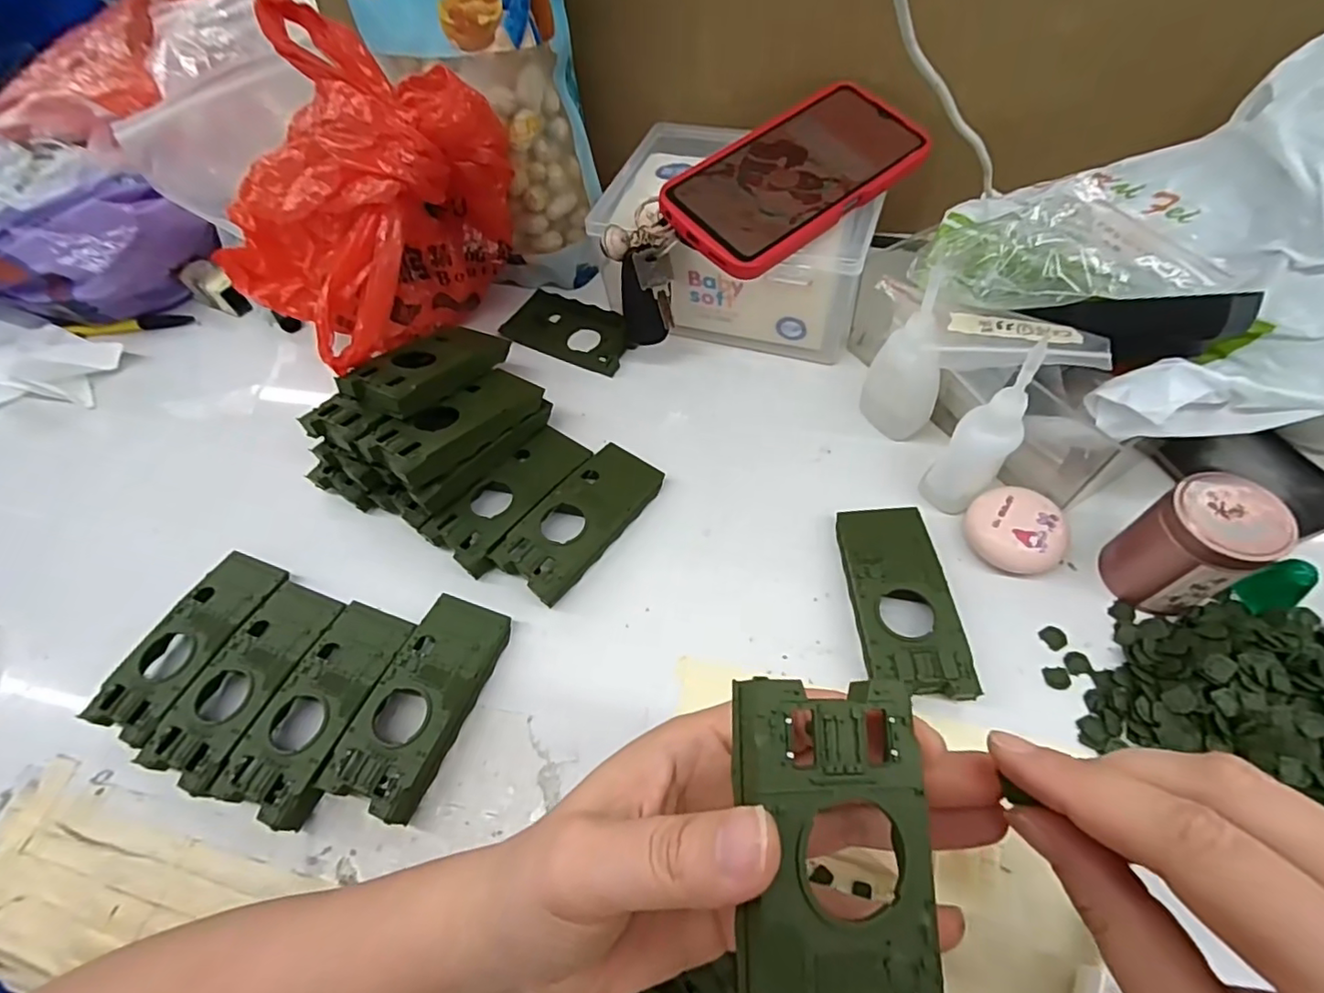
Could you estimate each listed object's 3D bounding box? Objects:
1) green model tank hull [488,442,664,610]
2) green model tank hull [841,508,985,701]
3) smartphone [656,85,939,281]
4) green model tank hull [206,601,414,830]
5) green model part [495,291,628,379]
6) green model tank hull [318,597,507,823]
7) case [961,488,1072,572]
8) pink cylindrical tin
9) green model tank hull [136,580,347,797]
[{"bbox_3d":[-0.048,0.013,0.348,0.047,0.018,0.103,31,65,23],"label":"green model tank hull"},{"bbox_3d":[0.122,0.052,0.304,0.048,0.019,0.103,-3,56,4],"label":"green model tank hull"},{"bbox_3d":[0.082,-0.198,0.358,0.169,0.010,0.084,-37,72,-15],"label":"smartphone"},{"bbox_3d":[-0.172,0.109,0.304,0.047,0.022,0.104,15,59,15],"label":"green model tank hull"},{"bbox_3d":[-0.071,-0.124,0.443,0.102,0.012,0.053,22,70,23],"label":"green model part"},{"bbox_3d":[-0.121,0.103,0.300,0.045,0.020,0.103,16,60,16],"label":"green model tank hull"},{"bbox_3d":[0.188,0.021,0.315,0.043,0.027,0.048,-39,61,-19],"label":"case"},{"bbox_3d":[0.250,0.025,0.280,0.042,0.064,0.044,-31,59,-13],"label":"pink cylindrical tin"},{"bbox_3d":[-0.217,0.100,0.315,0.045,0.021,0.104,16,60,16],"label":"green model tank hull"}]

